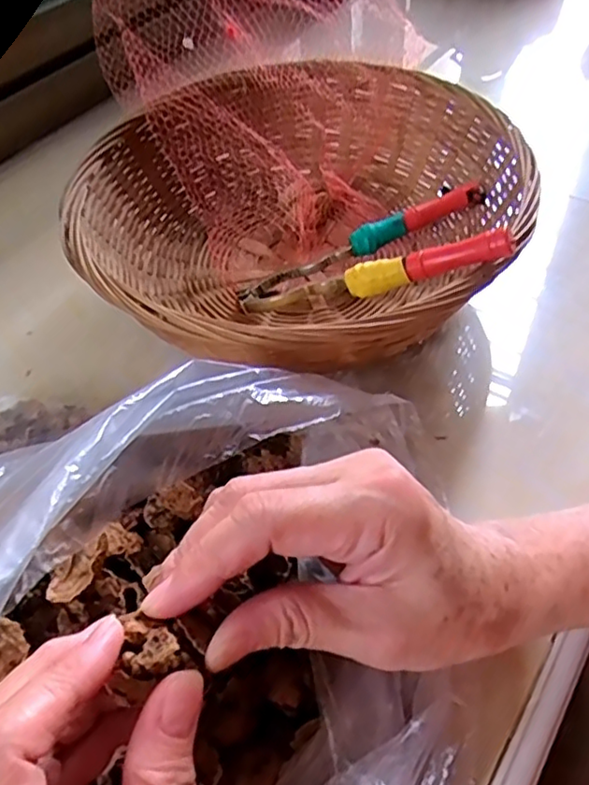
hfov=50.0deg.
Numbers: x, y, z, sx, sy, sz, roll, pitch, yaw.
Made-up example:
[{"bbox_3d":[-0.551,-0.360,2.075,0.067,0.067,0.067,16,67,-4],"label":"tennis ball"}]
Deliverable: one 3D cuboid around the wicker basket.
[{"bbox_3d":[0.008,-0.102,0.389,0.260,0.083,0.254,-2,50,3],"label":"wicker basket"}]

